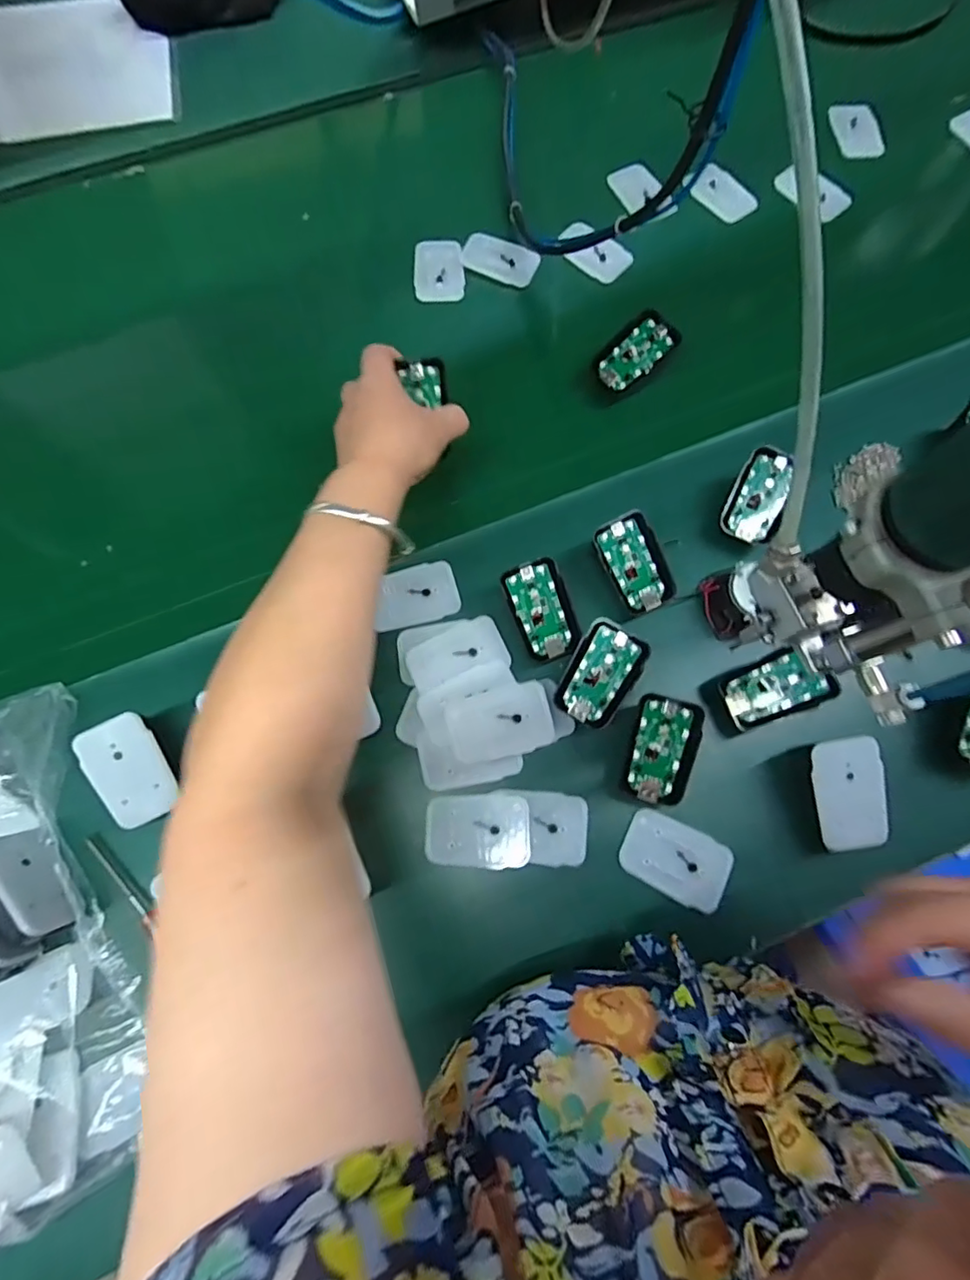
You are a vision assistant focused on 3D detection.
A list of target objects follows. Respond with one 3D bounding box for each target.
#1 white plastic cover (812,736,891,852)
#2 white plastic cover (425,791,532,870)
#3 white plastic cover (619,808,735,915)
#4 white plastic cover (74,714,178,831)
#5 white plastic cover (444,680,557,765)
[{"bbox_3d":[0.239,0.099,0.365,0.047,0.006,0.070,-9,89,-4],"label":"white plastic cover"},{"bbox_3d":[-0.005,0.129,0.382,0.071,0.007,0.047,0,75,0],"label":"white plastic cover"},{"bbox_3d":[0.129,0.148,0.381,0.070,0.004,0.047,27,75,9],"label":"white plastic cover"},{"bbox_3d":[-0.232,0.085,0.365,0.044,0.007,0.069,-27,100,-16],"label":"white plastic cover"},{"bbox_3d":[0.011,0.056,0.383,0.070,0.012,0.044,-14,70,-3],"label":"white plastic cover"}]

